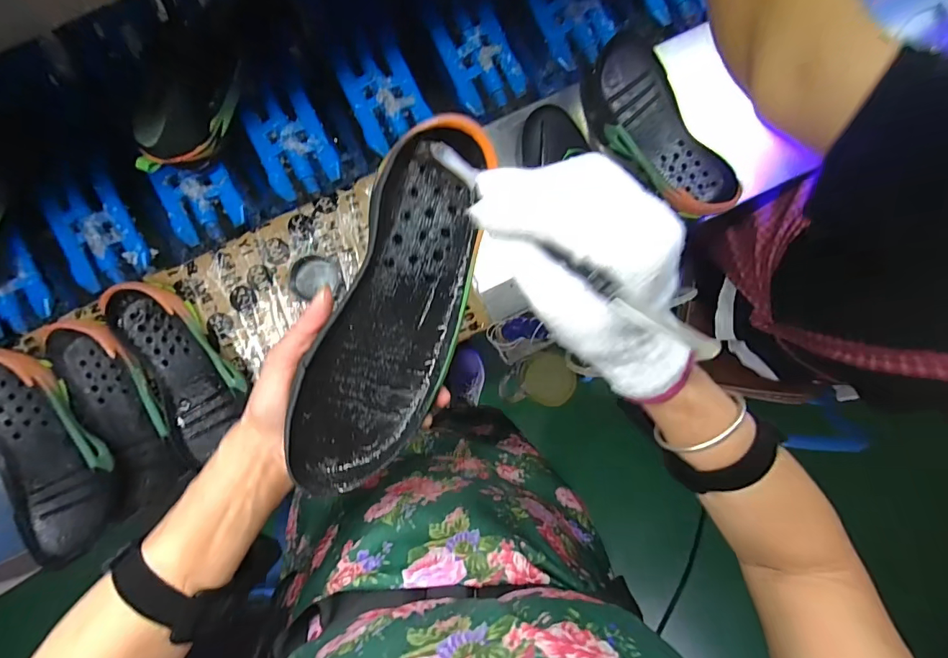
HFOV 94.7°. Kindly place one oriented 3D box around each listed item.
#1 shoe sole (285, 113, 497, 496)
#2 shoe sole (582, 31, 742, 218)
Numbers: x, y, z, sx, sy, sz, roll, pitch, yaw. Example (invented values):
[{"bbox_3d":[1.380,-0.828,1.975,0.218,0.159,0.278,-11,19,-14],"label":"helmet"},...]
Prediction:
[{"bbox_3d":[-0.055,-0.011,0.297,0.086,0.042,0.243,19,93,-23],"label":"shoe sole"},{"bbox_3d":[0.229,-0.247,0.567,0.106,0.045,0.243,-32,94,4],"label":"shoe sole"}]

